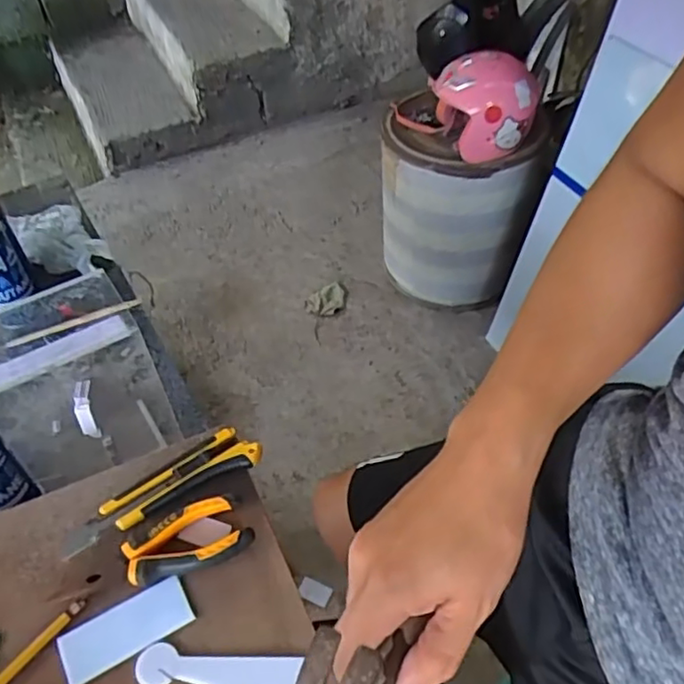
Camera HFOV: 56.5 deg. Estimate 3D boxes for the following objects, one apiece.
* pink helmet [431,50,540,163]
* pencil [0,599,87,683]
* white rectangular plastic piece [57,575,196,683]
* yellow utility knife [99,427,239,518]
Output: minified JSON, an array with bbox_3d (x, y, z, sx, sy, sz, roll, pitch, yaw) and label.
[{"bbox_3d":[0.314,-0.520,1.405,0.225,0.170,0.164,7,47,7],"label":"pink helmet"},{"bbox_3d":[-0.224,0.223,0.453,0.009,0.005,0.096,31,57,26],"label":"pencil"},{"bbox_3d":[-0.159,0.210,0.467,0.093,0.006,0.039,-24,52,-17],"label":"white rectangular plastic piece"},{"bbox_3d":[-0.145,0.109,0.539,0.123,0.010,0.021,-26,53,-19],"label":"yellow utility knife"}]

